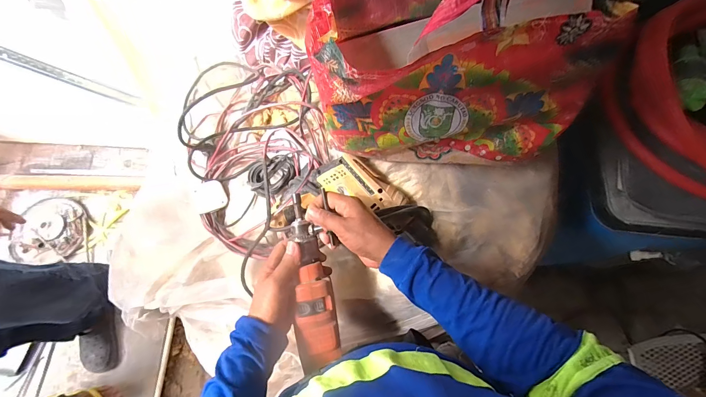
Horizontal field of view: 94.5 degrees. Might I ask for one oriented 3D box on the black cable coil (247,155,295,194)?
[{"bbox_3d":[-0.147,-0.040,0.578,0.087,0.022,0.067,-19,64,6],"label":"black cable coil"}]

